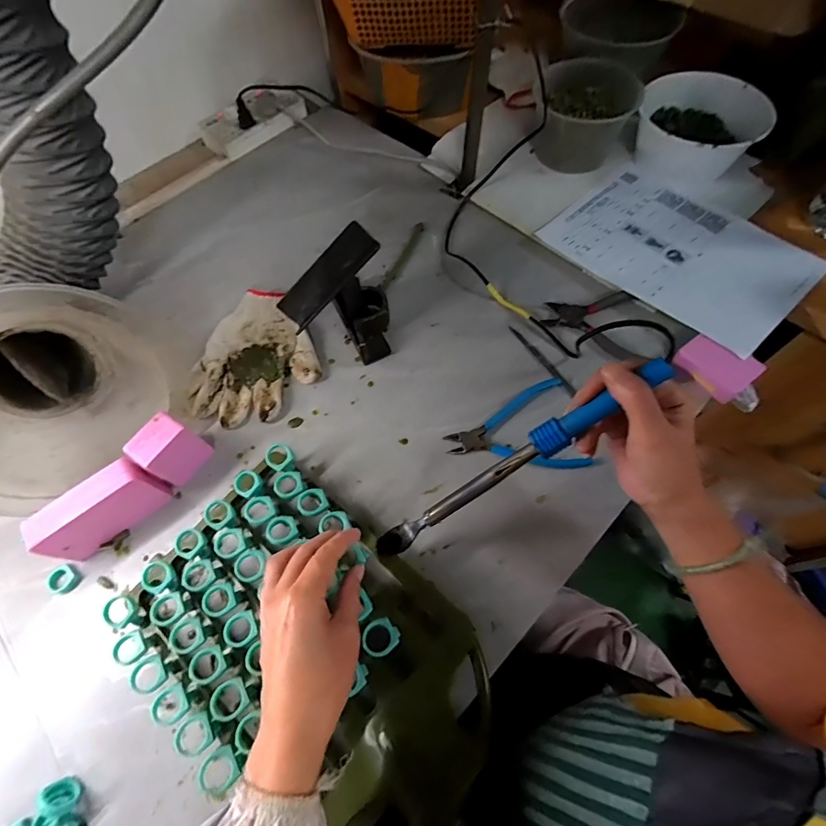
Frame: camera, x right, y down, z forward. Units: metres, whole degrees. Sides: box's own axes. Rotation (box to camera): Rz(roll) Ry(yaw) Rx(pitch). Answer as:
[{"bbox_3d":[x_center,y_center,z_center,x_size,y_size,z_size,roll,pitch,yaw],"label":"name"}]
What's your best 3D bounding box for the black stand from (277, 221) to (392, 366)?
[{"bbox_3d":[-0.078,-0.126,0.510,0.115,0.116,0.099,-39,68,-14],"label":"black stand"}]

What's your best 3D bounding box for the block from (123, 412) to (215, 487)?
[{"bbox_3d":[-0.255,0.042,0.464,0.044,0.070,0.056,34,71,18],"label":"block"}]

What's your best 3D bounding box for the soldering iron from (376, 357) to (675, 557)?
[{"bbox_3d":[0.077,0.047,0.362,0.280,0.019,0.022,-38,63,22],"label":"soldering iron"}]

